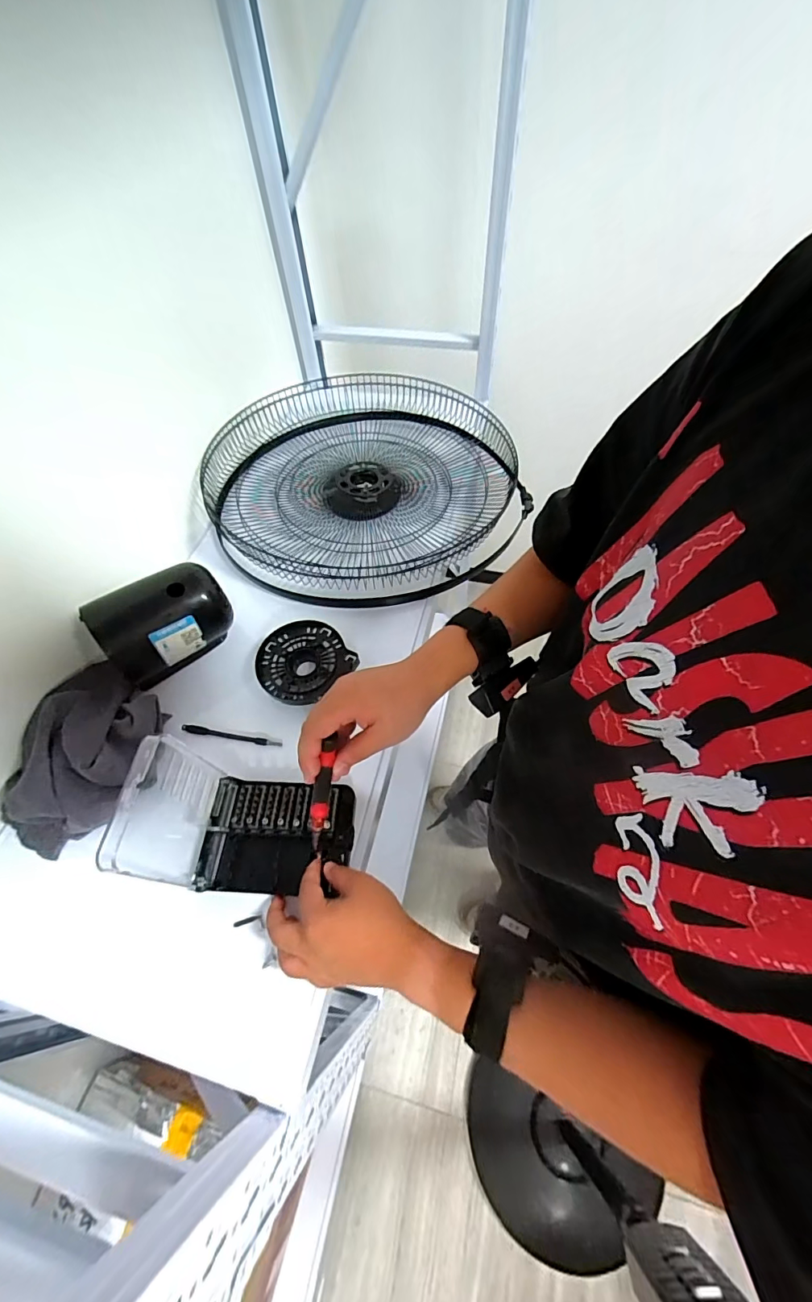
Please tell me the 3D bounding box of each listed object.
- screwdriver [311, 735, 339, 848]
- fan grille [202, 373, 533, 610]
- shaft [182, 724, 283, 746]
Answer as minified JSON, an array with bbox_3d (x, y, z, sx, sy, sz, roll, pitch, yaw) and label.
[{"bbox_3d":[-0.076,0.133,0.410,0.015,0.157,0.013,26,35,17],"label":"screwdriver"},{"bbox_3d":[-0.069,-0.289,0.746,0.472,0.082,0.500,-1,58,2],"label":"fan grille"},{"bbox_3d":[-0.212,0.103,0.541,0.127,0.007,0.011,8,59,8],"label":"shaft"}]

